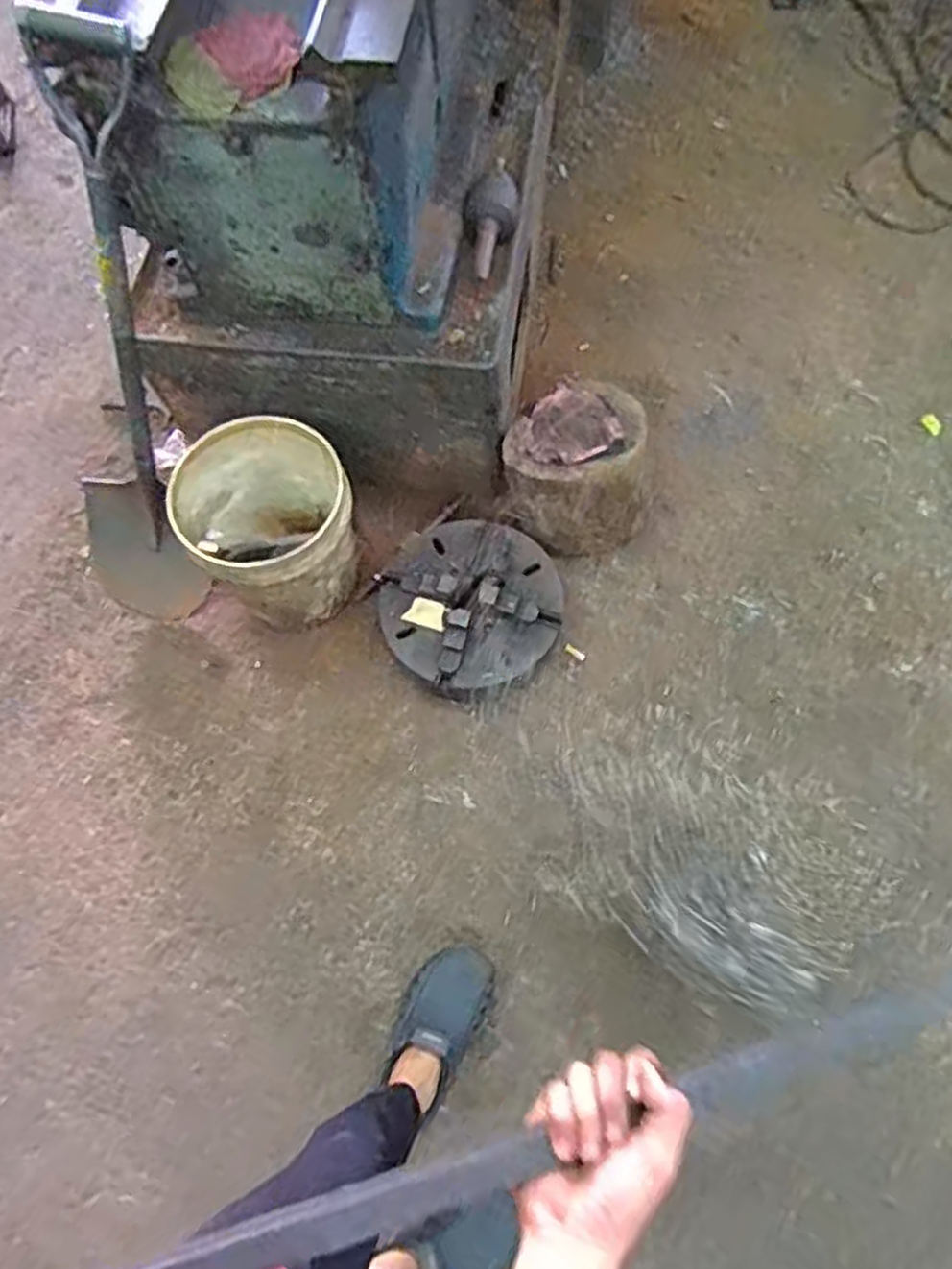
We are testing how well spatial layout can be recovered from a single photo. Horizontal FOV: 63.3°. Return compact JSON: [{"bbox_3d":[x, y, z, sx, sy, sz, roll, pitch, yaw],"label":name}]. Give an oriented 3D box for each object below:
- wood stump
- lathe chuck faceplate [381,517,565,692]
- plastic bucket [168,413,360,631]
[{"bbox_3d":[0.204,-0.313,1.483,0.274,0.258,0.273,20,71,10],"label":"wood stump"},{"bbox_3d":[-0.016,-0.059,1.461,0.336,0.099,0.308,-2,79,9],"label":"lathe chuck faceplate"},{"bbox_3d":[-0.362,-0.186,1.432,0.276,0.320,0.271,-1,68,3],"label":"plastic bucket"}]

